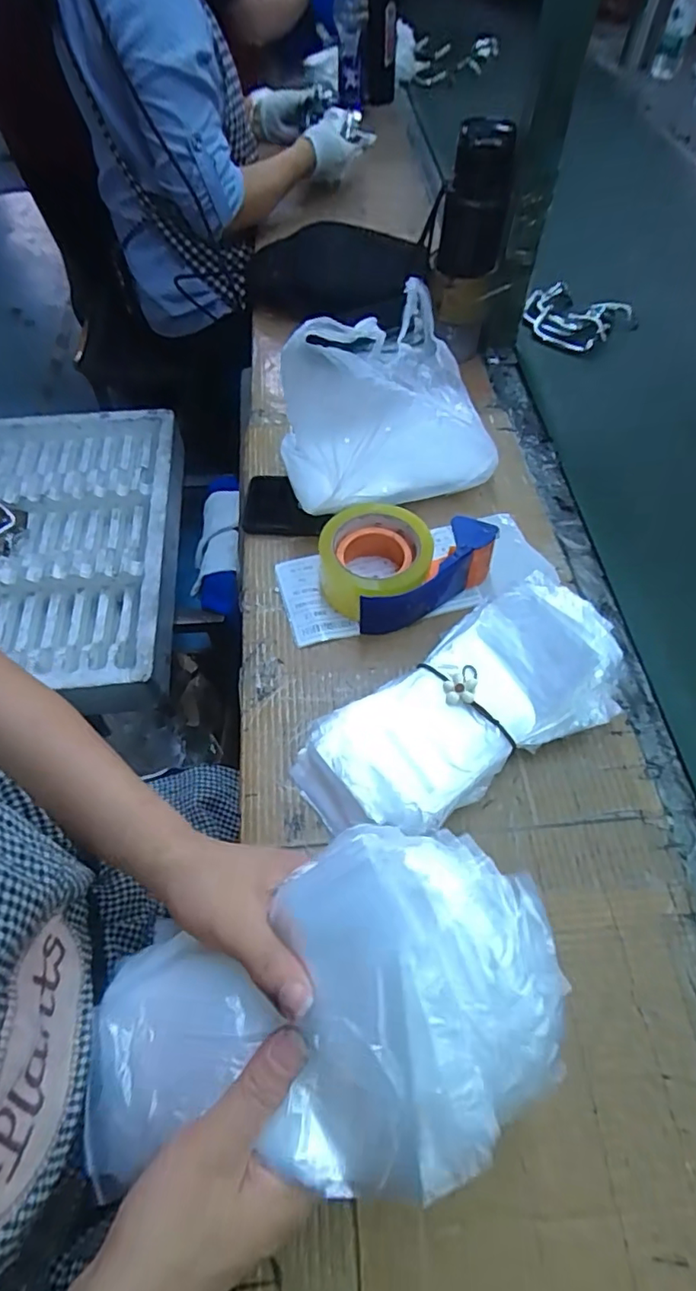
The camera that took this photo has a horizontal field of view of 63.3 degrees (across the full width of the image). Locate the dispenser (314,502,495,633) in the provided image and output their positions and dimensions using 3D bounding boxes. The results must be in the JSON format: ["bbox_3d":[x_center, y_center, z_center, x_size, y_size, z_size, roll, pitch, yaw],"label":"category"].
[{"bbox_3d":[0.048,-0.084,0.535,0.147,0.059,0.113,-29,62,-16],"label":"dispenser"}]

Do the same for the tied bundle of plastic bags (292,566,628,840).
[{"bbox_3d":[0.087,0.048,0.452,0.269,0.066,0.137,-27,61,-15],"label":"tied bundle of plastic bags"}]

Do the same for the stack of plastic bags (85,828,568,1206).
[{"bbox_3d":[-0.020,0.178,0.270,0.231,0.089,0.133,-13,59,-7],"label":"stack of plastic bags"}]

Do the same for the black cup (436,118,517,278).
[{"bbox_3d":[0.139,-0.484,0.621,0.065,0.144,0.060,6,58,4],"label":"black cup"}]

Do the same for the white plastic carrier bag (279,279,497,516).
[{"bbox_3d":[0.036,-0.263,0.564,0.214,0.146,0.216,-6,58,-4],"label":"white plastic carrier bag"}]

